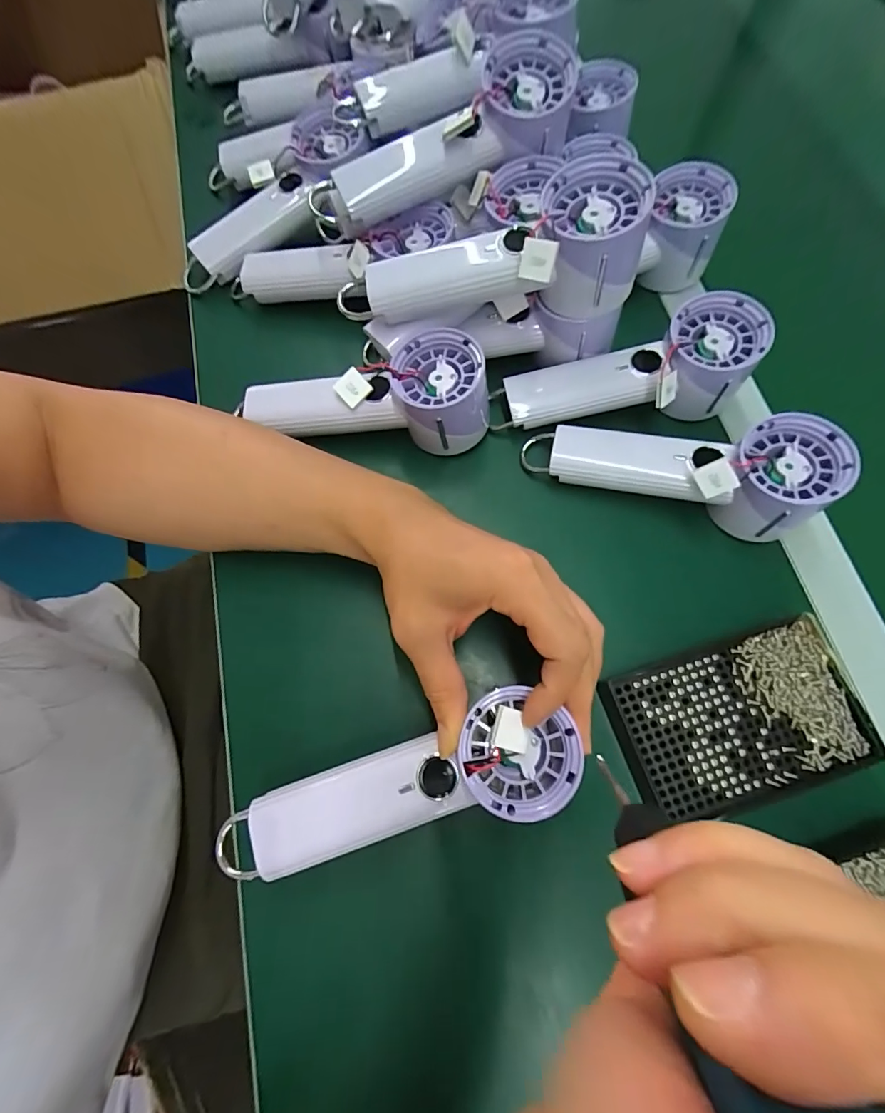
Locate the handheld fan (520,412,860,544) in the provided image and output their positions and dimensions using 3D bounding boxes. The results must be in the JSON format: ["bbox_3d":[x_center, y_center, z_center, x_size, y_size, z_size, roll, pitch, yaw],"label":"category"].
[{"bbox_3d":[0.156,-0.061,0.316,0.197,0.062,0.064,10,72,19],"label":"handheld fan"}]

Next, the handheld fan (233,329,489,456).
[{"bbox_3d":[-0.057,-0.118,0.321,0.176,0.051,0.059,5,72,2],"label":"handheld fan"}]

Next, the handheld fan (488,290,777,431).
[{"bbox_3d":[0.132,-0.129,0.335,0.188,0.055,0.063,-12,72,10],"label":"handheld fan"}]

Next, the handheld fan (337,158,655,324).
[{"bbox_3d":[0.026,-0.179,0.294,0.185,0.084,0.064,-10,72,-2],"label":"handheld fan"}]

